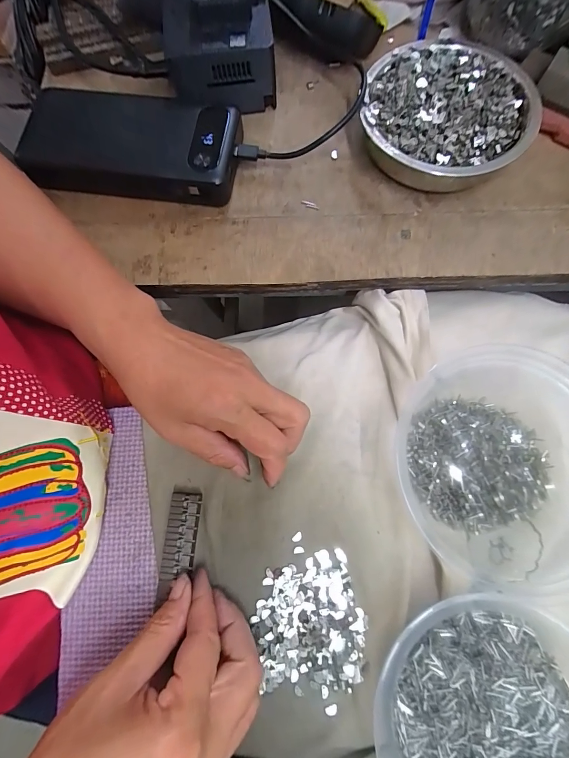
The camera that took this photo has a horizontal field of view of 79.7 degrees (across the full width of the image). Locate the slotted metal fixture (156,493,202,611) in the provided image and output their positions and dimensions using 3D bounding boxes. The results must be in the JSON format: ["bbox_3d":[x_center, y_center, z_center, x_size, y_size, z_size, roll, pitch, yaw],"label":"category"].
[{"bbox_3d":[-0.068,0.107,0.220,0.022,0.007,0.063,9,75,3],"label":"slotted metal fixture"}]

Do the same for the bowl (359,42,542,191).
[{"bbox_3d":[0.115,-0.189,0.248,0.116,0.029,0.111,0,76,1],"label":"bowl"}]

